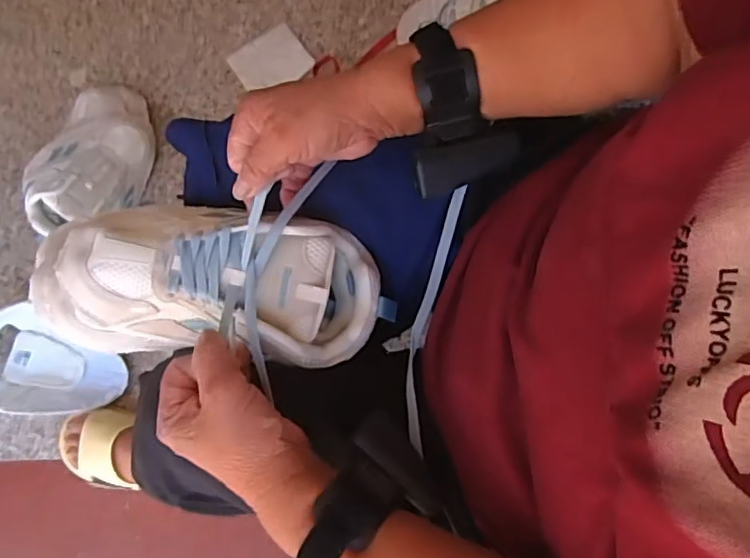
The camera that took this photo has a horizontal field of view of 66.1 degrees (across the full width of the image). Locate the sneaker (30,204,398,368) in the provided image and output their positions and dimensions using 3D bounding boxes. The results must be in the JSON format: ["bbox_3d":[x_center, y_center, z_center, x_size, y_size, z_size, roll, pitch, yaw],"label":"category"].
[{"bbox_3d":[-0.125,0.003,0.437,0.257,0.082,0.112,4,80,2],"label":"sneaker"}]

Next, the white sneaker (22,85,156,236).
[{"bbox_3d":[-0.417,-0.182,0.873,0.135,0.130,0.266,17,80,8],"label":"white sneaker"}]

